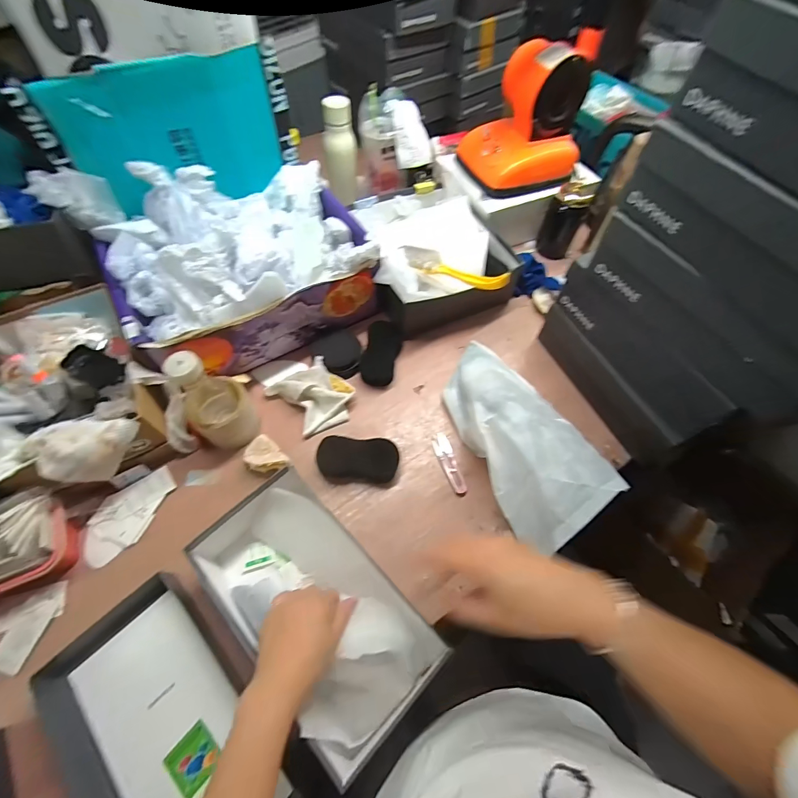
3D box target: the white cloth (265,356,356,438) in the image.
[{"bbox_3d":[-0.144,-0.010,0.624,0.106,0.041,0.129,-38,69,-21],"label":"white cloth"}]

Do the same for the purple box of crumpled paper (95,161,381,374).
[{"bbox_3d":[-0.262,-0.231,0.640,0.389,0.192,0.268,-28,65,-17],"label":"purple box of crumpled paper"}]

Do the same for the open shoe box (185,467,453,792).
[{"bbox_3d":[-0.108,0.247,0.458,0.167,0.086,0.312,-40,69,-22],"label":"open shoe box"}]

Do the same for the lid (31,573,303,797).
[{"bbox_3d":[-0.269,0.375,0.431,0.179,0.047,0.296,-38,69,-21],"label":"lid"}]

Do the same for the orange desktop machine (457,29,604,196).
[{"bbox_3d":[0.252,-0.545,0.722,0.203,0.199,0.170,-16,62,-11],"label":"orange desktop machine"}]

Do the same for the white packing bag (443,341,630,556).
[{"bbox_3d":[0.169,0.039,0.557,0.127,0.108,0.352,-14,48,-10],"label":"white packing bag"}]

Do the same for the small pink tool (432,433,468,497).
[{"bbox_3d":[0.081,0.101,0.592,0.031,0.013,0.107,-11,62,-8],"label":"small pink tool"}]

